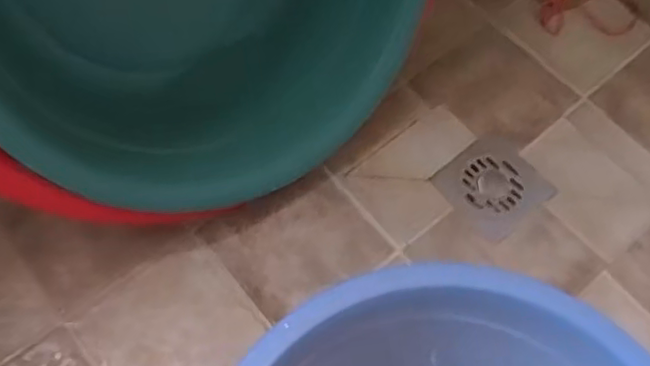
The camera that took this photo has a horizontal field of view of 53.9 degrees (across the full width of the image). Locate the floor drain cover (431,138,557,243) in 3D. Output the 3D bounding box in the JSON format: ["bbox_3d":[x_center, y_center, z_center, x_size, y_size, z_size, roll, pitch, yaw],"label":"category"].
[{"bbox_3d":[0.184,0.003,0.698,0.104,0.008,0.100,-36,70,-18],"label":"floor drain cover"}]

